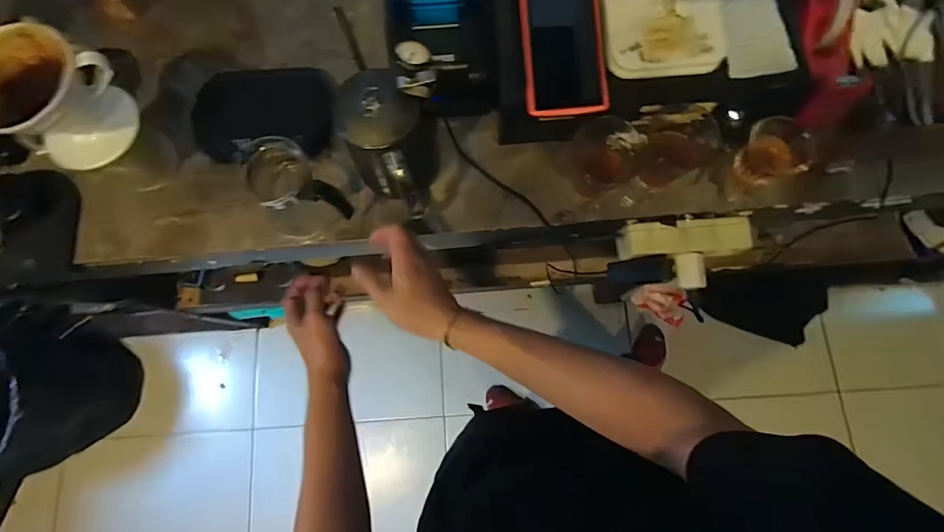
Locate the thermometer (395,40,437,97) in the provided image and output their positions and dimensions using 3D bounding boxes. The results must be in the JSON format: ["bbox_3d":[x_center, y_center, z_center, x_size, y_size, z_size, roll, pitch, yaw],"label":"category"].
[{"bbox_3d":[-0.056,-0.193,0.436,0.036,0.048,0.029,-12,77,-1],"label":"thermometer"}]

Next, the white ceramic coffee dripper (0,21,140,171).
[{"bbox_3d":[-0.427,-0.167,0.458,0.093,0.103,0.116,30,80,8],"label":"white ceramic coffee dripper"}]

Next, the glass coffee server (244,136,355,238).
[{"bbox_3d":[-0.206,-0.077,0.523,0.113,0.094,0.087,43,82,10],"label":"glass coffee server"}]

